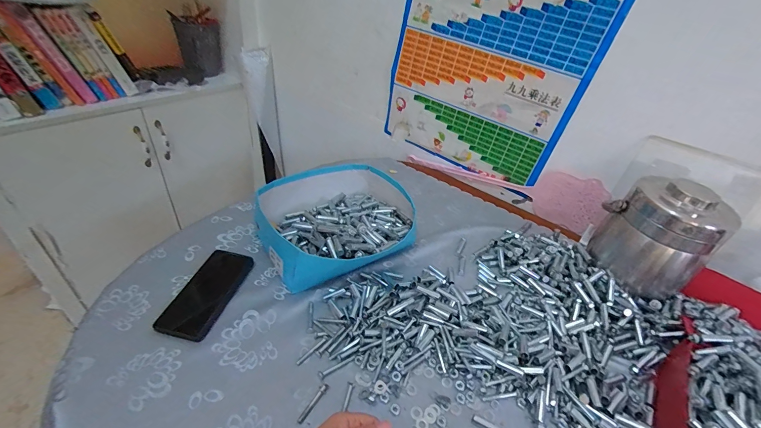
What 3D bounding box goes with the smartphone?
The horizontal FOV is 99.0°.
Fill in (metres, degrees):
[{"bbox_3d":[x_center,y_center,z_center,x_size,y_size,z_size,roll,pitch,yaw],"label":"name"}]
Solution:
[{"bbox_3d":[-0.283,0.127,0.541,0.080,0.005,0.170,16,39,2],"label":"smartphone"}]

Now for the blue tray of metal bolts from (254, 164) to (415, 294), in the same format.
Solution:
[{"bbox_3d":[-0.082,0.013,0.666,0.294,0.121,0.255,-17,45,-29],"label":"blue tray of metal bolts"}]

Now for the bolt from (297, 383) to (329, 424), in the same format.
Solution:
[{"bbox_3d":[-0.088,0.249,0.429,0.010,0.006,0.055,27,42,21],"label":"bolt"}]

